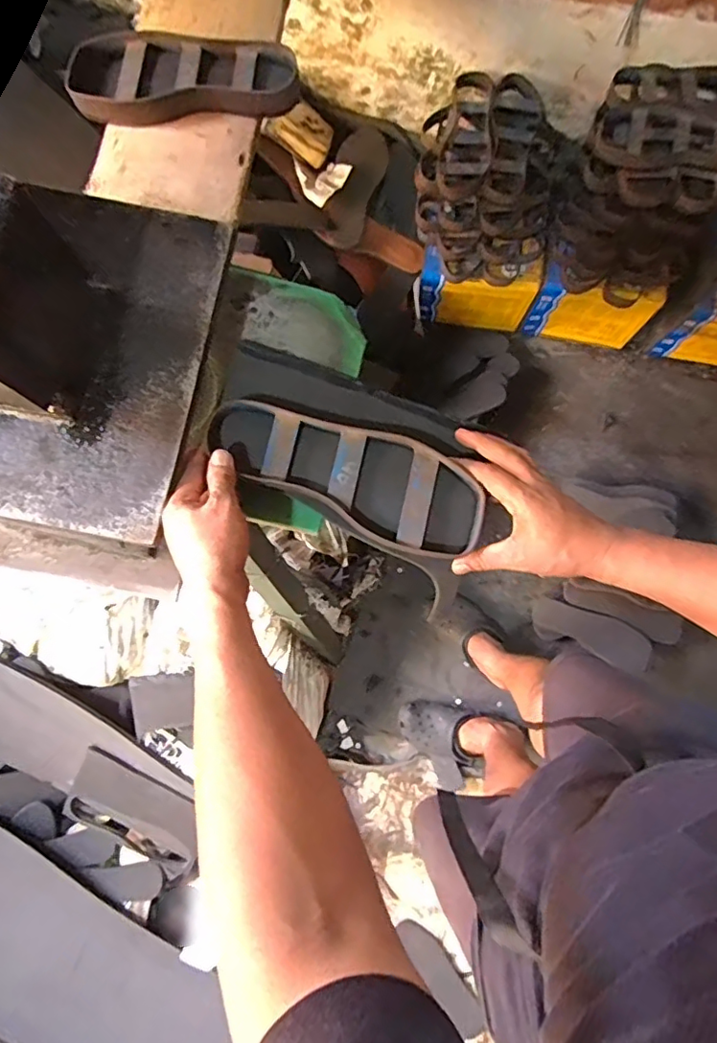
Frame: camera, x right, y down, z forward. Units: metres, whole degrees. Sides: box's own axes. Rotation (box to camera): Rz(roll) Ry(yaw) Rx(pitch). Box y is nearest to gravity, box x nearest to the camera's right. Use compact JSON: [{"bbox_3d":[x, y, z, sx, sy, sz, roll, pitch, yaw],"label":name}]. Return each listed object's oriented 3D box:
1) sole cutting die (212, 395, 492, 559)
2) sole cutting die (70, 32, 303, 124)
[{"bbox_3d":[-0.008,-0.047,0.502,0.257,0.017,0.098,23,81,0],"label":"sole cutting die"},{"bbox_3d":[-0.197,-0.502,0.626,0.254,0.044,0.106,8,80,2],"label":"sole cutting die"}]

